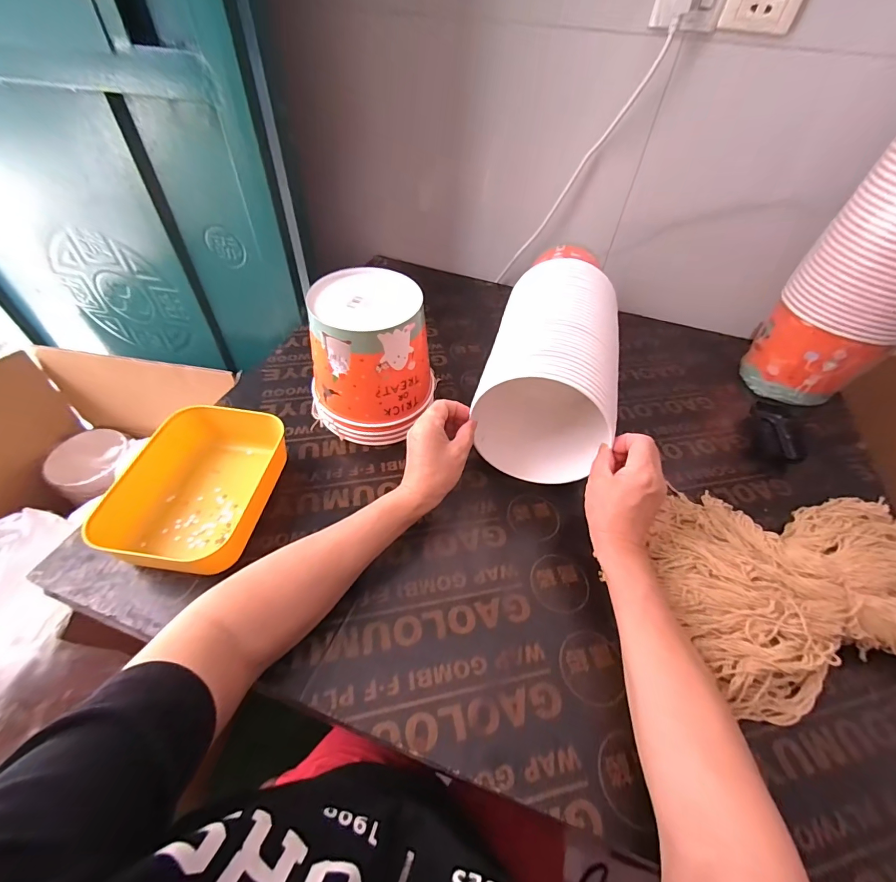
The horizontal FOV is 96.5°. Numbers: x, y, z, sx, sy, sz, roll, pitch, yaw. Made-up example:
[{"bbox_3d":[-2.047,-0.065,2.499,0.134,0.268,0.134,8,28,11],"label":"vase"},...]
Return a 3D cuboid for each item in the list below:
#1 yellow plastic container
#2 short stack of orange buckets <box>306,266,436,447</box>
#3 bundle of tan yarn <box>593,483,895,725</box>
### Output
[{"bbox_3d":[-0.269,0.049,0.451,0.141,0.061,0.198,6,49,1],"label":"yellow plastic container"},{"bbox_3d":[-0.099,-0.101,0.518,0.155,0.176,0.132,-5,49,-9],"label":"short stack of orange buckets"},{"bbox_3d":[0.384,0.149,0.402,0.367,0.069,0.233,6,49,1],"label":"bundle of tan yarn"}]

